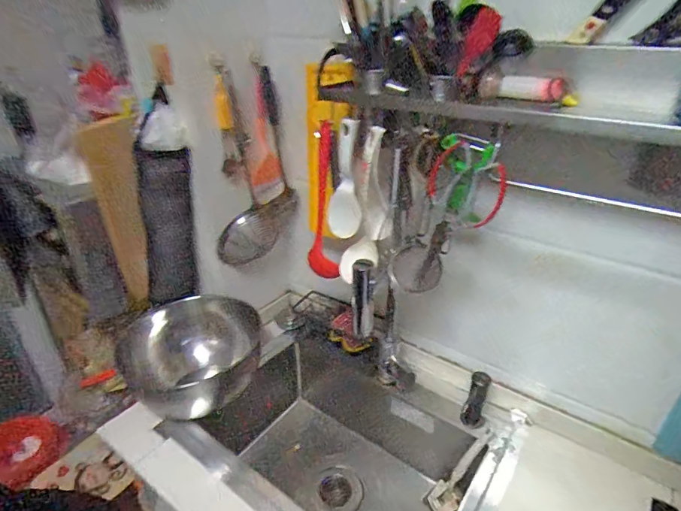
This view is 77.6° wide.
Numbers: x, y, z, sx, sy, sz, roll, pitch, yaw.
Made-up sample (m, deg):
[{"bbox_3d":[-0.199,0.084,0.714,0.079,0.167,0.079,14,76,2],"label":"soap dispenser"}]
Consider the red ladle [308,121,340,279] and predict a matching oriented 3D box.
[{"bbox_3d":[-0.035,-0.096,0.803,0.055,0.284,0.088,-2,30,-3],"label":"red ladle"}]

